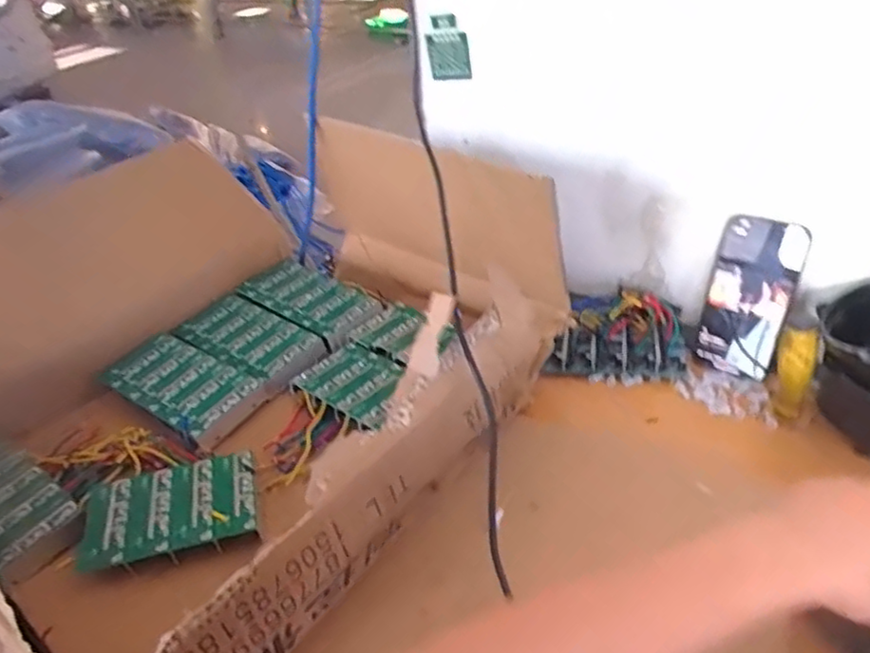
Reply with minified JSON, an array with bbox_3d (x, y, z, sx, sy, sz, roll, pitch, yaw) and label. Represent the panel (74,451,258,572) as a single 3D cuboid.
[{"bbox_3d":[-0.208,0.142,0.504,0.131,0.015,0.076,-14,35,-10],"label":"panel"}]

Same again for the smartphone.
[{"bbox_3d":[0.321,-0.030,0.662,0.012,0.158,0.083,-8,25,-43],"label":"smartphone"}]

